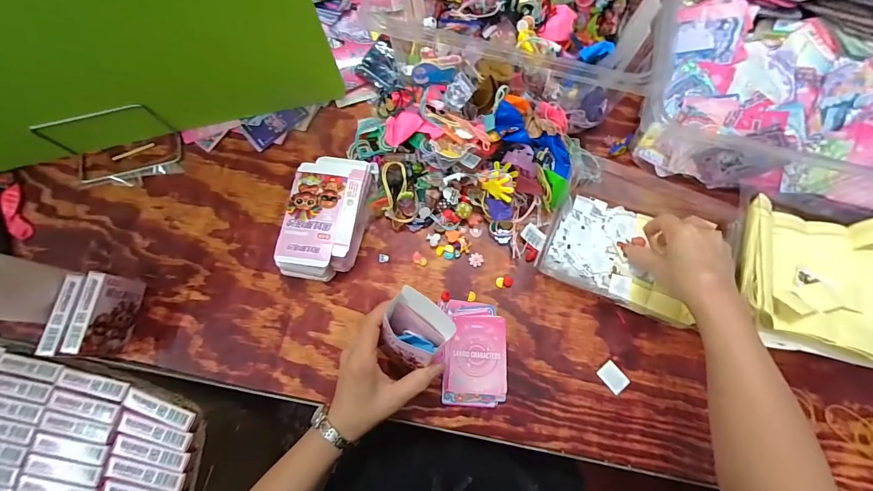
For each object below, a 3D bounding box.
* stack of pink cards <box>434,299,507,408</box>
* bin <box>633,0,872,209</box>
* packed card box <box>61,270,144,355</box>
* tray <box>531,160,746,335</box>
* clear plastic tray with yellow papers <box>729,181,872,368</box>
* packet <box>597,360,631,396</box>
[{"bbox_3d":[0.046,0.128,0.459,0.074,0.018,0.121,2,74,3],"label":"stack of pink cards"},{"bbox_3d":[0.466,-0.271,0.494,0.340,0.109,0.446,17,75,7],"label":"bin"},{"bbox_3d":[-0.401,0.084,0.463,0.027,0.060,0.093,6,74,5],"label":"packed card box"},{"bbox_3d":[0.251,-0.017,0.475,0.194,0.053,0.190,22,75,8],"label":"tray"},{"bbox_3d":[0.430,0.030,0.434,0.200,0.096,0.199,14,75,7],"label":"clear plastic tray with yellow papers"},{"bbox_3d":[0.212,0.157,0.453,0.026,0.004,0.033,-38,76,-8],"label":"packet"}]

